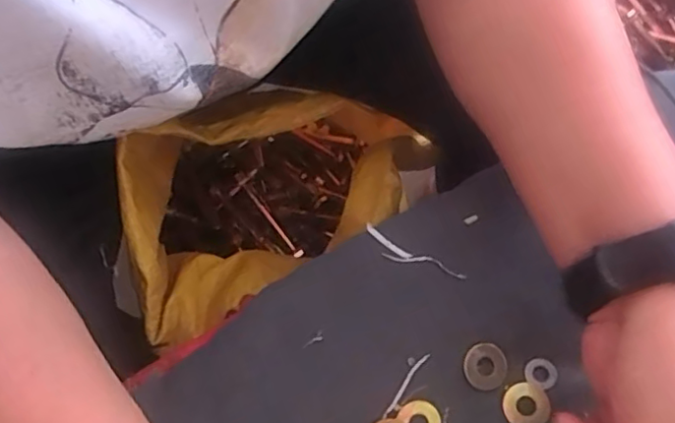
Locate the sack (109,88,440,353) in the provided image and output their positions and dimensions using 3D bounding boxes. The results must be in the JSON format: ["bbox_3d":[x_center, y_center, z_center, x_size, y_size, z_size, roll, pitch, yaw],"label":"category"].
[{"bbox_3d":[-0.046,-0.011,0.557,0.246,0.207,0.205,-15,75,0],"label":"sack"}]

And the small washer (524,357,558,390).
[{"bbox_3d":[0.112,0.089,0.328,0.017,0.004,0.016,0,76,1],"label":"small washer"}]

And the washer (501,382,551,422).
[{"bbox_3d":[0.102,0.105,0.322,0.025,0.004,0.024,0,76,1],"label":"washer"}]

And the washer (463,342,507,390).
[{"bbox_3d":[0.081,0.084,0.326,0.024,0.004,0.024,0,76,1],"label":"washer"}]

